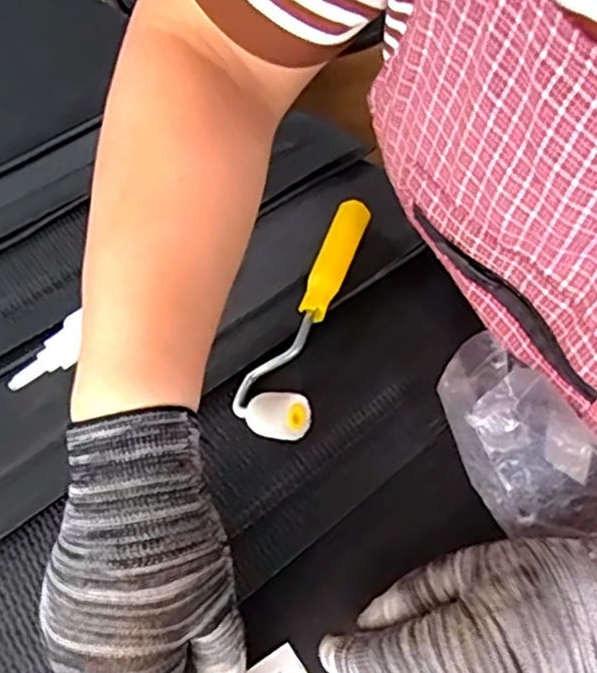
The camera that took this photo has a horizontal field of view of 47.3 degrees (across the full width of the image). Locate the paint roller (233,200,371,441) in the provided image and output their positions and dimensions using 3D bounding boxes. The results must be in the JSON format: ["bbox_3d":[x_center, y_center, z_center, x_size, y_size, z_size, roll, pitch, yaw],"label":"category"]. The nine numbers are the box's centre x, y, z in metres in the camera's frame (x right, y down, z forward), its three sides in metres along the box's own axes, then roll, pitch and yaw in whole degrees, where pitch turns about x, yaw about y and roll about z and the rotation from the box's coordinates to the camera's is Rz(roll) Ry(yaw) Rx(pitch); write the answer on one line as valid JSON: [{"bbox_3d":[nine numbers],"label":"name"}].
[{"bbox_3d":[0.002,-0.015,0.438,0.049,0.028,0.180,9,54,15],"label":"paint roller"}]

